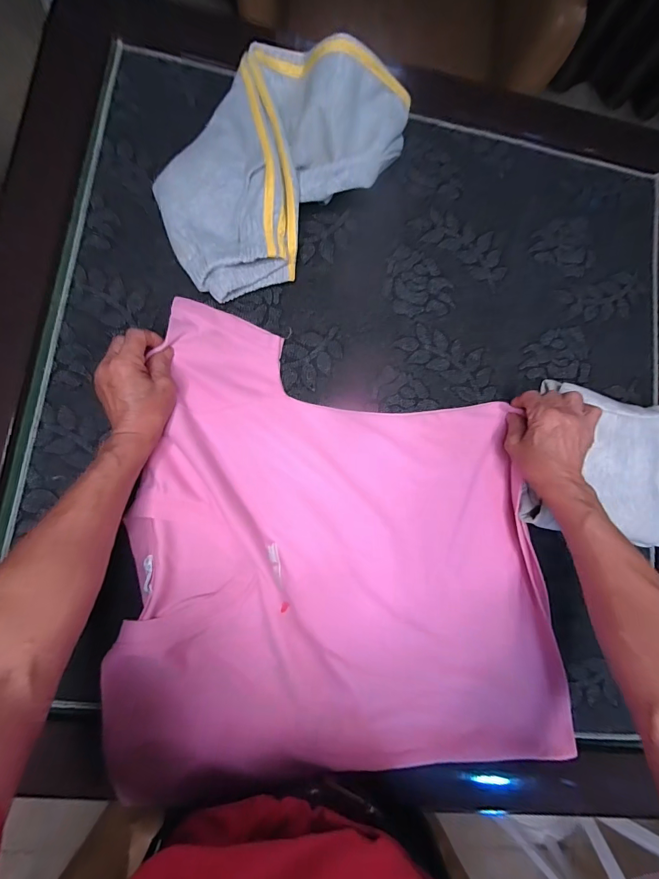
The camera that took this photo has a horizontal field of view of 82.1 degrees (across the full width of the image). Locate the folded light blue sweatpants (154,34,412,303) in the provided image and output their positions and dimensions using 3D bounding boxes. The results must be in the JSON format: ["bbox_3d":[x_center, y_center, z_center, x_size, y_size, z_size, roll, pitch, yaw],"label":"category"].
[{"bbox_3d":[-0.054,-0.307,0.416,0.179,0.093,0.310,43,80,-2],"label":"folded light blue sweatpants"}]

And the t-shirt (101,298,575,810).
[{"bbox_3d":[0.030,0.115,0.413,0.447,0.030,0.462,4,84,-8],"label":"t-shirt"}]

